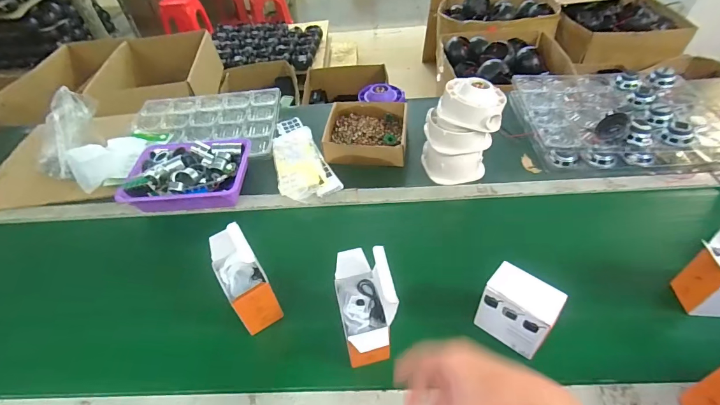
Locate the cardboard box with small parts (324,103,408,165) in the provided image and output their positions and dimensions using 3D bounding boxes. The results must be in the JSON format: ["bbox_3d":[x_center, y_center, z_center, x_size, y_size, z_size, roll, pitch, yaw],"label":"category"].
[{"bbox_3d":[0.018,-0.185,0.970,0.210,0.065,0.213,1,47,7],"label":"cardboard box with small parts"}]

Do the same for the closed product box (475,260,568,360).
[{"bbox_3d":[0.246,0.165,0.566,0.105,0.114,0.067,29,56,29],"label":"closed product box"}]

